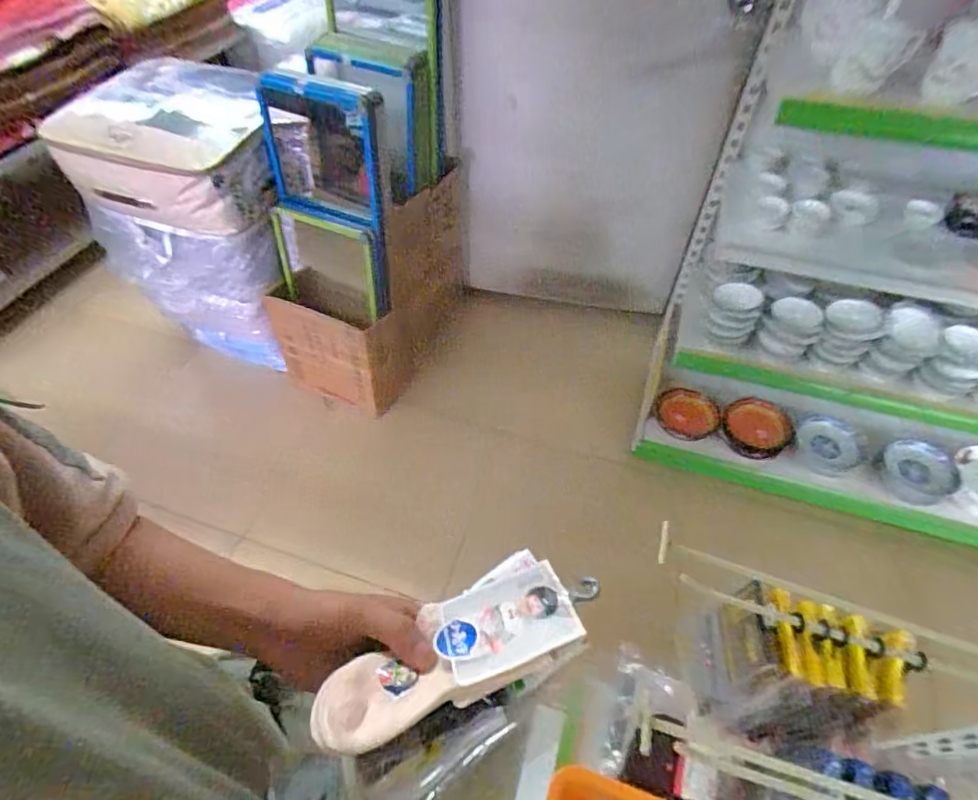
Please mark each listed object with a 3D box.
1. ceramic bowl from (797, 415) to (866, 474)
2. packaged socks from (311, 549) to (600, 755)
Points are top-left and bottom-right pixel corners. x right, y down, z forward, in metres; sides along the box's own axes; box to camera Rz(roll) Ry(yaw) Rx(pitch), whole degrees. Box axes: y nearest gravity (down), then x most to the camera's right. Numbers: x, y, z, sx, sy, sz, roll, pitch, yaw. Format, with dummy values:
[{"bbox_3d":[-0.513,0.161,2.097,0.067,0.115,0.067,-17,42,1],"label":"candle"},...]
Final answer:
[{"bbox_3d":[0.951,0.125,1.466,0.163,0.038,0.170,0,51,0],"label":"ceramic bowl"},{"bbox_3d":[-0.018,0.146,0.327,0.170,0.025,0.086,-21,28,-9],"label":"packaged socks"}]

